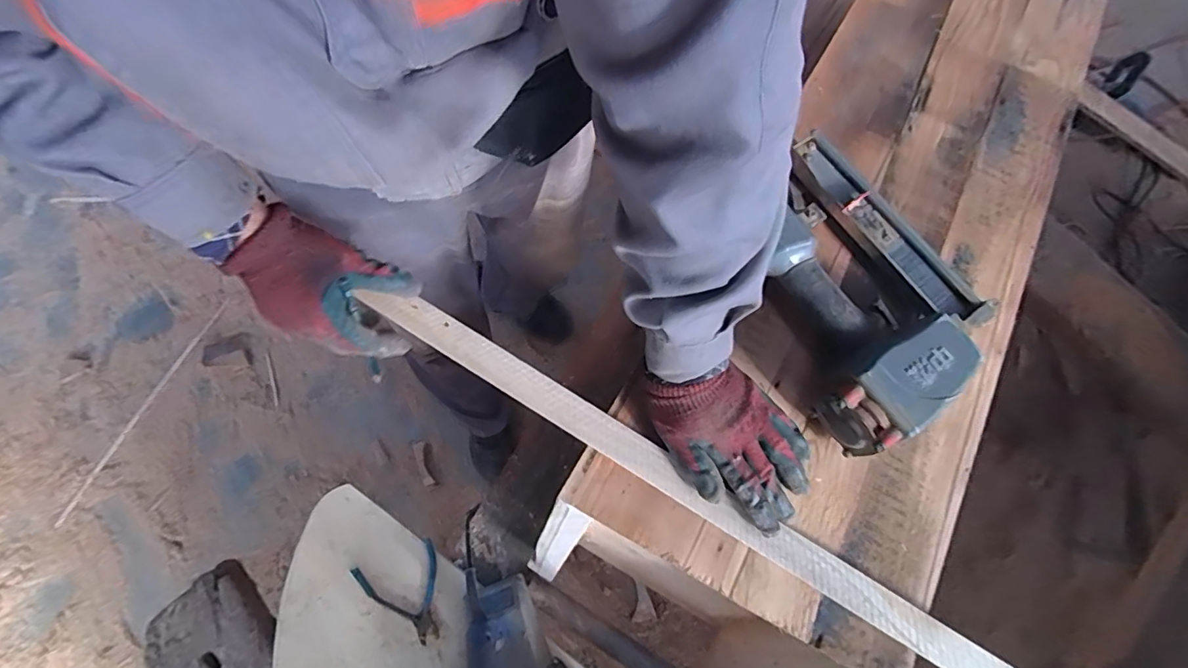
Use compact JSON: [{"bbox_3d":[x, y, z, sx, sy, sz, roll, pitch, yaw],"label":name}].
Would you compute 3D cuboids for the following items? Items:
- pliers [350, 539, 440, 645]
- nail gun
[{"bbox_3d":[-0.245,0.344,0.685,0.104,0.011,0.117,-20,77,-6],"label":"pliers"},{"bbox_3d":[0.247,-0.050,0.523,0.204,0.077,0.282,-35,79,-9],"label":"nail gun"}]

